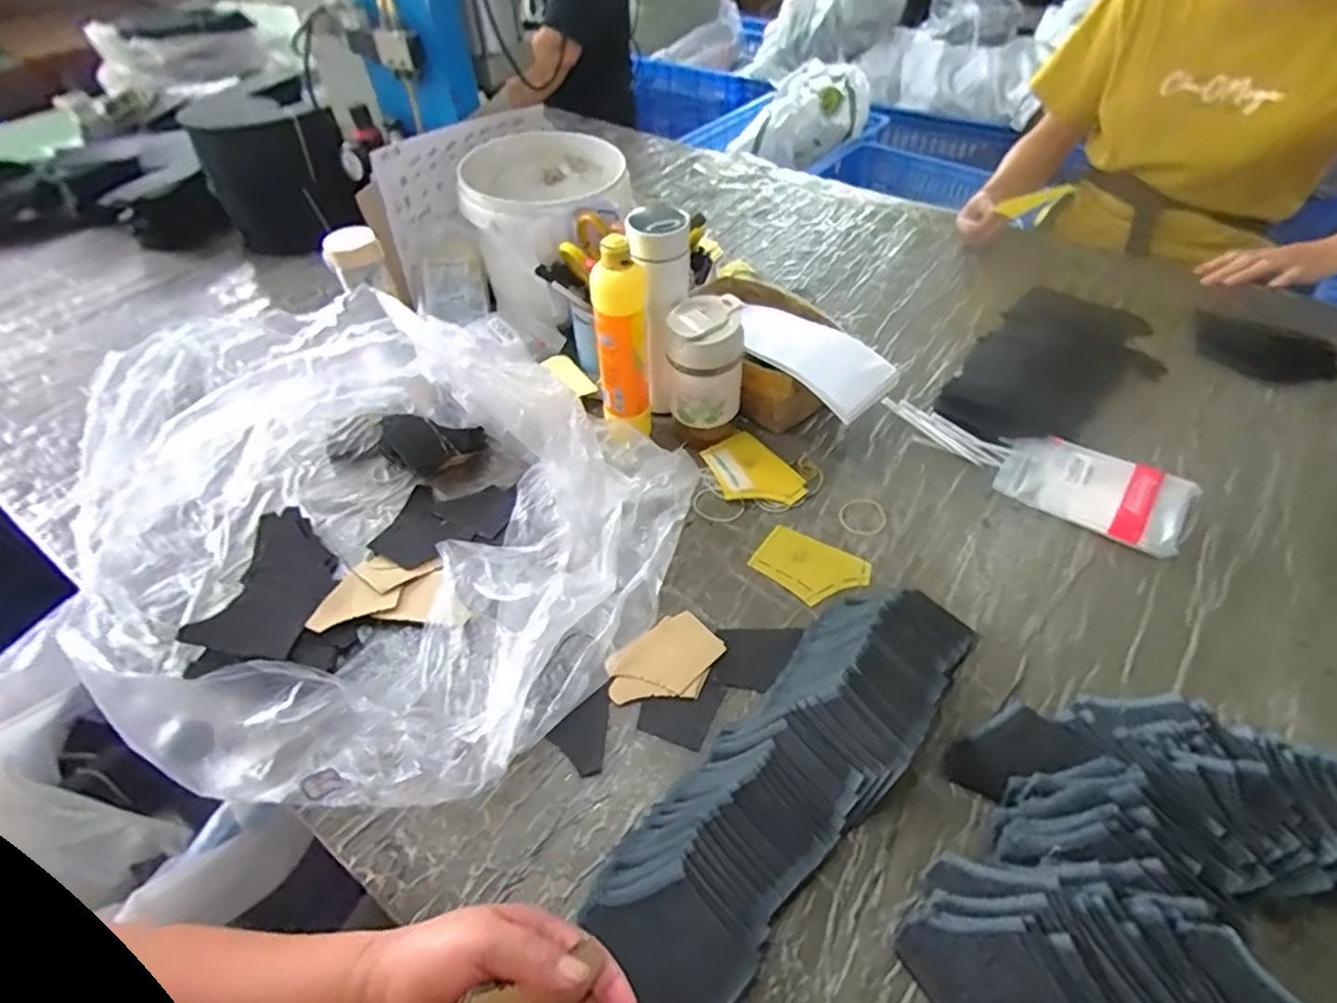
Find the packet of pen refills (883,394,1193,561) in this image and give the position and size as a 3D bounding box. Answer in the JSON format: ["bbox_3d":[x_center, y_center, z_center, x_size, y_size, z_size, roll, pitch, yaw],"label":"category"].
[{"bbox_3d":[0.395,-0.040,0.699,0.318,0.030,0.099,27,56,24],"label":"packet of pen refills"}]

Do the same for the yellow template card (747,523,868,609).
[{"bbox_3d":[0.139,0.064,0.629,0.104,0.004,0.072,28,56,24],"label":"yellow template card"}]

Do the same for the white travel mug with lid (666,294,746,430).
[{"bbox_3d":[0.039,-0.148,0.686,0.080,0.120,0.074,5,48,5],"label":"white travel mug with lid"}]

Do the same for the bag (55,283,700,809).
[{"bbox_3d":[-0.280,0.023,0.565,0.520,0.184,0.420,17,52,17],"label":"bag"}]

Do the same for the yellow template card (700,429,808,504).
[{"bbox_3d":[0.091,-0.033,0.712,0.078,0.018,0.117,-27,53,-19],"label":"yellow template card"}]

